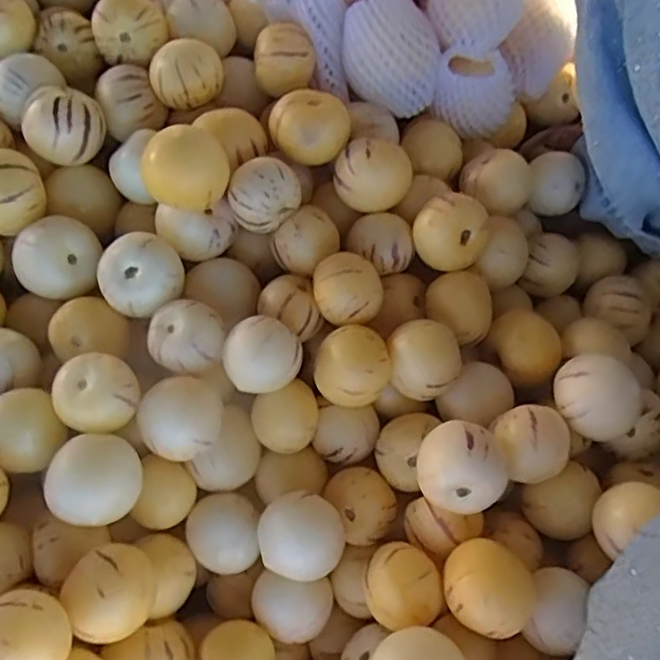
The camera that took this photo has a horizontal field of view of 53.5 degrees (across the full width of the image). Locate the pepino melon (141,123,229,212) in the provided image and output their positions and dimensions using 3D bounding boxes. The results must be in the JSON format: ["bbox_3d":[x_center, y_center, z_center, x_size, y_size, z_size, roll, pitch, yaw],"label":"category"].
[{"bbox_3d":[-0.099,-0.111,0.457,0.053,0.047,0.057,0,77,0],"label":"pepino melon"}]

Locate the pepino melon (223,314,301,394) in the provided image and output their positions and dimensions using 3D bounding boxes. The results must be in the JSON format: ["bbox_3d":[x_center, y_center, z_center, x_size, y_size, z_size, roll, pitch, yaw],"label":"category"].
[{"bbox_3d":[-0.046,0.017,0.445,0.051,0.041,0.048,0,77,0],"label":"pepino melon"}]

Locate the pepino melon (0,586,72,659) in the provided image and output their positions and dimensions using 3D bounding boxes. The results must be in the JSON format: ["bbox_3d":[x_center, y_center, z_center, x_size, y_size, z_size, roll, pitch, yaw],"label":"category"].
[{"bbox_3d":[-0.171,0.174,0.371,0.046,0.052,0.050,0,77,0],"label":"pepino melon"}]

